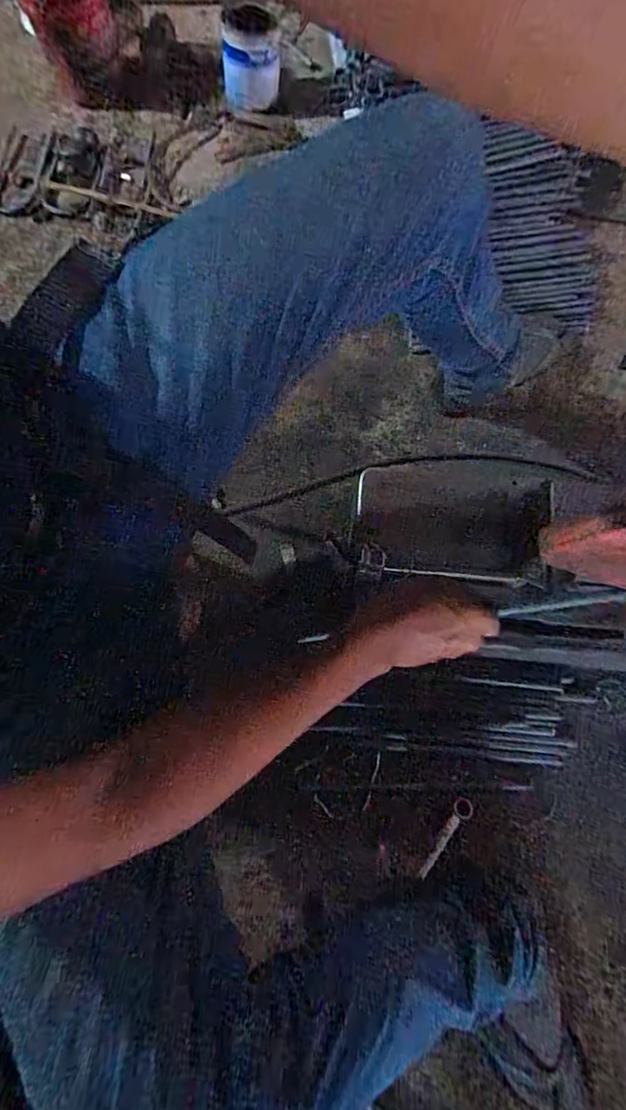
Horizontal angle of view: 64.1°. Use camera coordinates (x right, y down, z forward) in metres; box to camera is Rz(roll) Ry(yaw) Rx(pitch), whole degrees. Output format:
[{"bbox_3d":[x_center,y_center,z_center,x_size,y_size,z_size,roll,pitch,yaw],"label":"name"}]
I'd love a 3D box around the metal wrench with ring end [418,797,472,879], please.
[{"bbox_3d":[0.166,0.354,0.628,0.023,0.007,0.114,44,55,12],"label":"metal wrench with ring end"}]

